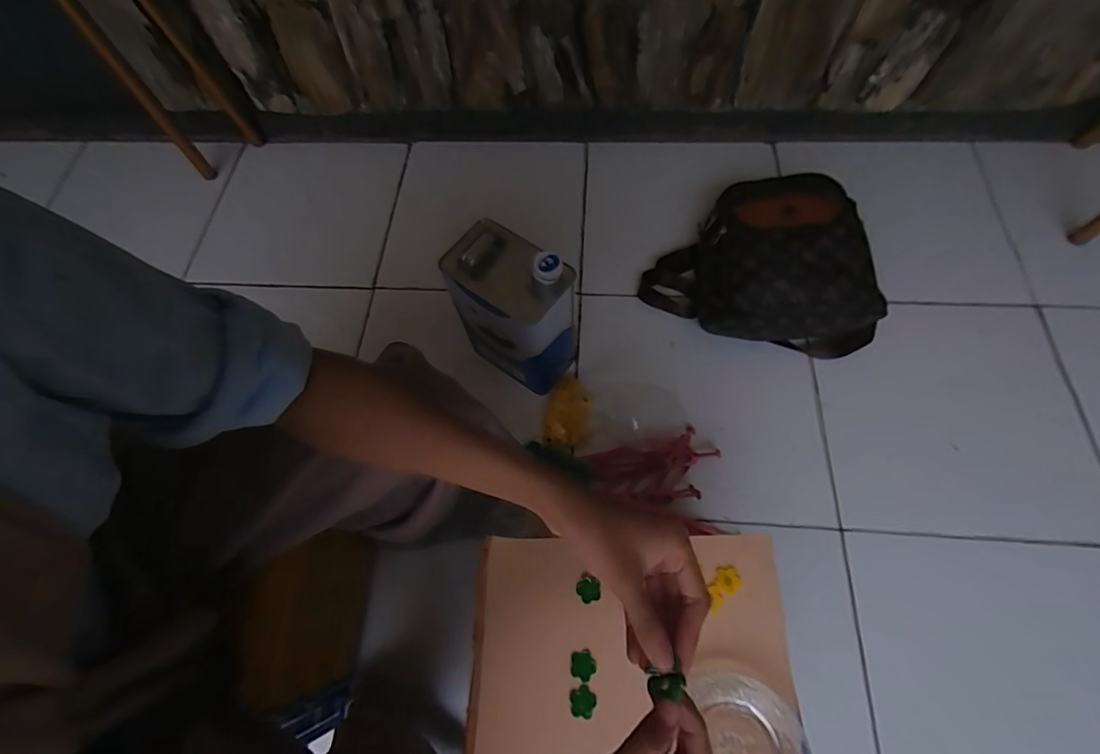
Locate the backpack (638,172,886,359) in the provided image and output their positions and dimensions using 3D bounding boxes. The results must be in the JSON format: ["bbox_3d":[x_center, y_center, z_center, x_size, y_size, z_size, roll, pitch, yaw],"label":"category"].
[{"bbox_3d":[0.355,-0.211,0.783,0.365,0.160,0.304,8,67,7],"label":"backpack"}]

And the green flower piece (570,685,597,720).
[{"bbox_3d":[0.030,0.287,0.411,0.022,0.004,0.024,-4,66,1],"label":"green flower piece"}]

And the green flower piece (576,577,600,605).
[{"bbox_3d":[0.038,0.204,0.446,0.023,0.004,0.023,-1,66,3],"label":"green flower piece"}]

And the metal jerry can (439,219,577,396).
[{"bbox_3d":[-0.052,-0.093,0.690,0.169,0.254,0.109,38,73,17],"label":"metal jerry can"}]

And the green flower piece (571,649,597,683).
[{"bbox_3d":[0.030,0.262,0.424,0.023,0.004,0.024,-1,66,3],"label":"green flower piece"}]

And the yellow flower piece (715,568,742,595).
[{"bbox_3d":[0.167,0.191,0.438,0.022,0.004,0.023,-1,66,3],"label":"yellow flower piece"}]

